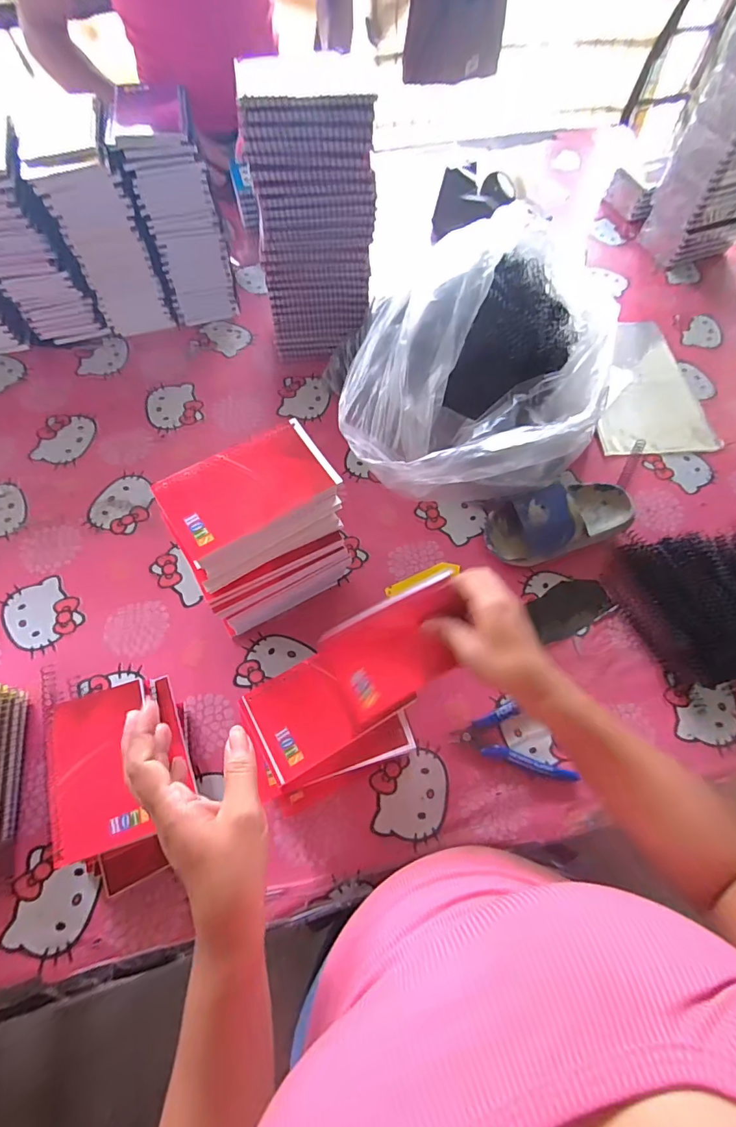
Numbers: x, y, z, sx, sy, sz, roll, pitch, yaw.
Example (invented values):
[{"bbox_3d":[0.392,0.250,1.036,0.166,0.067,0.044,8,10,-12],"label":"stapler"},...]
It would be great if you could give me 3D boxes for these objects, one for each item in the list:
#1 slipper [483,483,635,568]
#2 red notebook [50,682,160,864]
[{"bbox_3d":[0.227,-0.054,0.539,0.175,0.061,0.086,-15,64,-9],"label":"slipper"},{"bbox_3d":[-0.231,0.176,0.395,0.073,0.016,0.129,-5,71,-27],"label":"red notebook"}]

